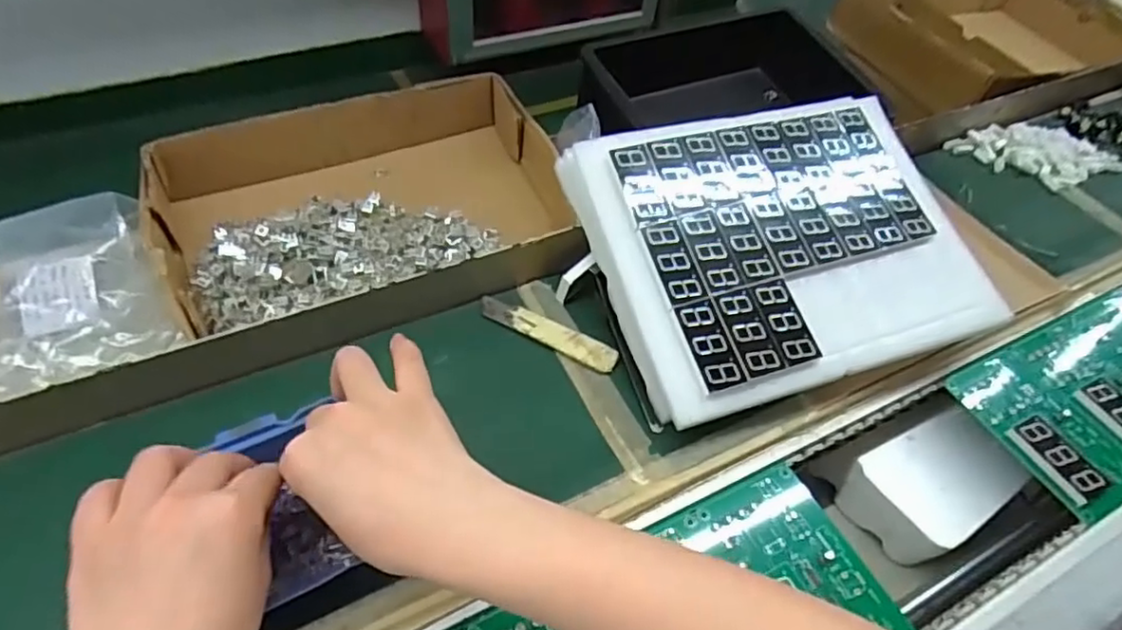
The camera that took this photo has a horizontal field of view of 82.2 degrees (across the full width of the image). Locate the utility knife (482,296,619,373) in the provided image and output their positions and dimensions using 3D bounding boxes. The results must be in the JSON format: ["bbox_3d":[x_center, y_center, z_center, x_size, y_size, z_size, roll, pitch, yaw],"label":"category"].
[{"bbox_3d":[-0.009,0.013,0.468,0.107,0.007,0.021,26,54,14],"label":"utility knife"}]

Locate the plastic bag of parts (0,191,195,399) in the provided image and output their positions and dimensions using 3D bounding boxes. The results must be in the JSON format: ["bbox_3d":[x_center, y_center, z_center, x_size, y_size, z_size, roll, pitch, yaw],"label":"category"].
[{"bbox_3d":[-0.415,-0.022,0.548,0.141,0.068,0.153,-21,55,-22],"label":"plastic bag of parts"}]

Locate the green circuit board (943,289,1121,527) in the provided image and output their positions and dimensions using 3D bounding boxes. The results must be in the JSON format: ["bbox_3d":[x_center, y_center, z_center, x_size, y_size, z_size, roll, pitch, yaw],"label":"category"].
[{"bbox_3d":[0.416,0.057,0.490,0.221,0.020,0.121,-19,56,-19],"label":"green circuit board"}]

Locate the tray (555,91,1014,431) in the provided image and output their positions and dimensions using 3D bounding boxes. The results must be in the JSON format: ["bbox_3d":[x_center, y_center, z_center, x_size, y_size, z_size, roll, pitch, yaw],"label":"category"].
[{"bbox_3d":[0.162,-0.056,0.468,0.272,0.034,0.210,-15,73,-15],"label":"tray"}]

